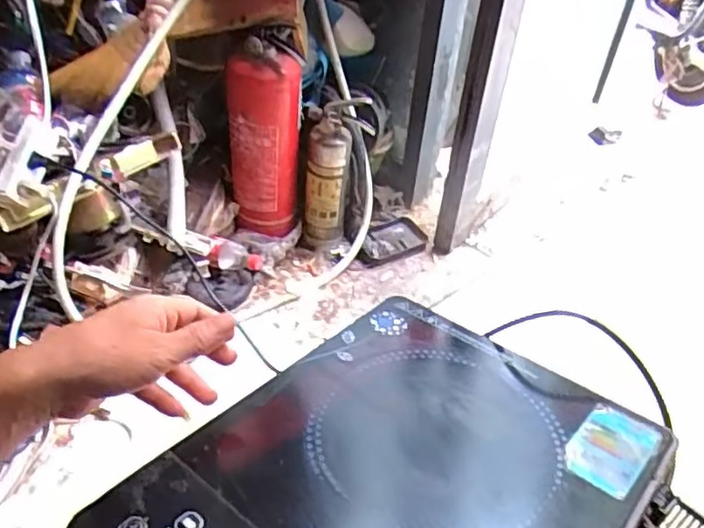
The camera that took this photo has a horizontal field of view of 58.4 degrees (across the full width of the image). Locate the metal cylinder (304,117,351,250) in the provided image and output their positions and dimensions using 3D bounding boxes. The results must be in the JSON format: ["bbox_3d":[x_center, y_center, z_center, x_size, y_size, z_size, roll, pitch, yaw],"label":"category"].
[{"bbox_3d":[-0.056,-0.160,1.350,0.086,0.302,0.071,4,41,-1],"label":"metal cylinder"}]

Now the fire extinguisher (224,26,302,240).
[{"bbox_3d":[-0.176,-0.244,1.272,0.142,0.394,0.131,-6,43,-12],"label":"fire extinguisher"}]

